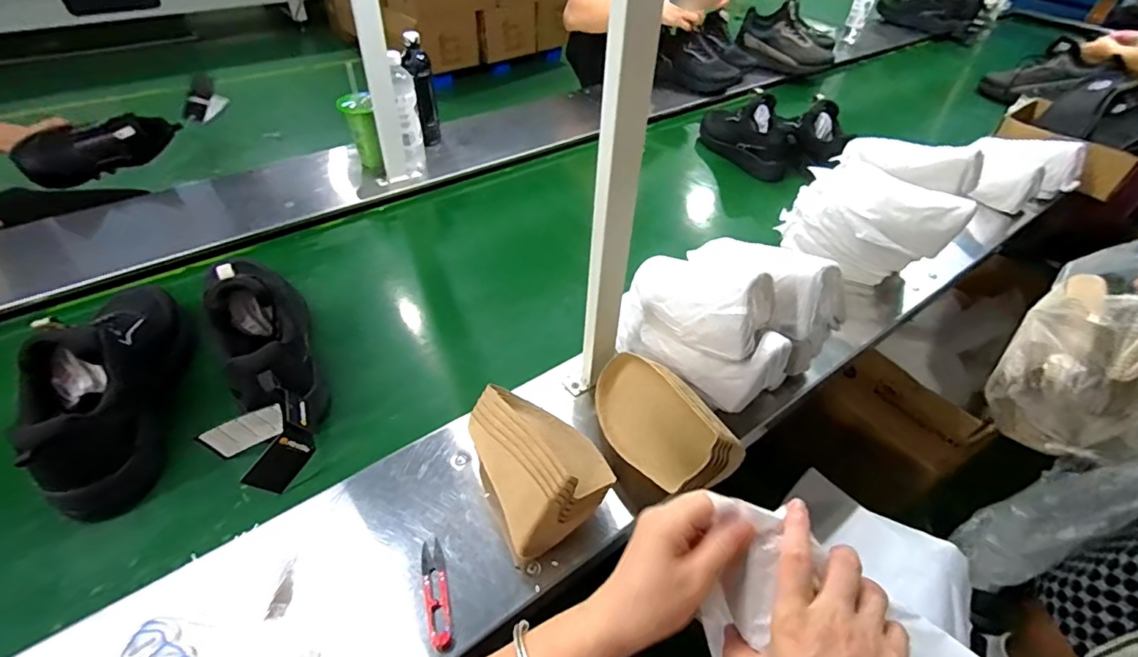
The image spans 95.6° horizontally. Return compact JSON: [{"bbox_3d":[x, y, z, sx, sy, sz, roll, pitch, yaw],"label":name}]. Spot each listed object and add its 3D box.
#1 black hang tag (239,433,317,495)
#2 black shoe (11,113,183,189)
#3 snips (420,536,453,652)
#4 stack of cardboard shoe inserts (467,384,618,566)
[{"bbox_3d":[-0.335,0.158,0.600,0.065,0.052,0.011,-53,42,-6],"label":"black hang tag"},{"bbox_3d":[-0.986,-0.383,1.095,0.089,0.105,0.281,29,50,23],"label":"black shoe"},{"bbox_3d":[-0.132,0.261,0.511,0.023,0.009,0.103,-11,47,-14],"label":"snips"},{"bbox_3d":[-0.035,0.136,0.571,0.118,0.113,0.176,-17,49,-20],"label":"stack of cardboard shoe inserts"}]

